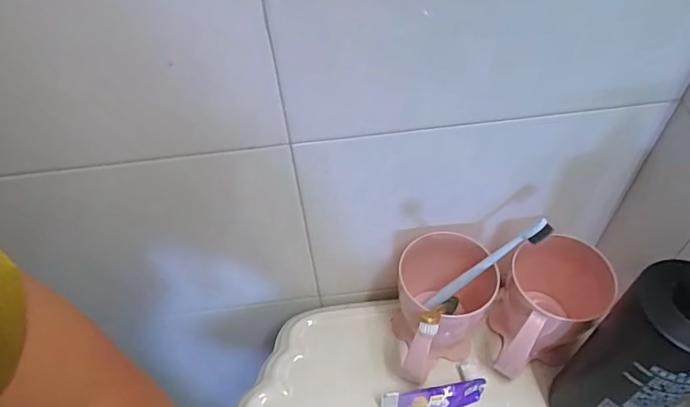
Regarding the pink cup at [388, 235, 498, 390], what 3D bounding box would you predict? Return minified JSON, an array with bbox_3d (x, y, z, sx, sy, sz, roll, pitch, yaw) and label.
[{"bbox_3d":[0.096,0.111,0.508,0.097,0.111,0.132,8,52,11],"label":"pink cup"}]

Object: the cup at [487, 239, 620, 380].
[{"bbox_3d":[0.199,0.104,0.501,0.088,0.110,0.127,25,56,22],"label":"cup"}]

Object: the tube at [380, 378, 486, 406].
[{"bbox_3d":[0.087,0.191,0.491,0.102,0.028,0.019,-8,50,-3],"label":"tube"}]

